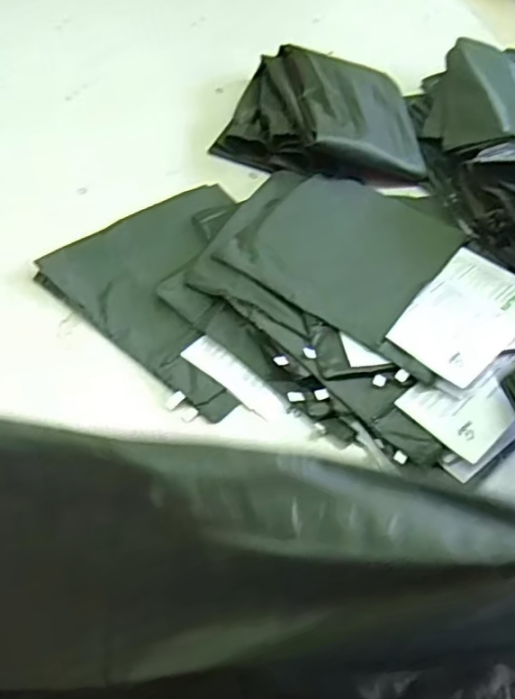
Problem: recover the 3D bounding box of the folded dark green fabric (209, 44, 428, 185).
[{"bbox_3d":[0.106,-0.365,0.912,0.305,0.078,0.262,10,53,2],"label":"folded dark green fabric"}]

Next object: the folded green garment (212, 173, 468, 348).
[{"bbox_3d":[0.112,-0.137,0.763,0.235,0.016,0.259,33,57,18],"label":"folded green garment"}]

